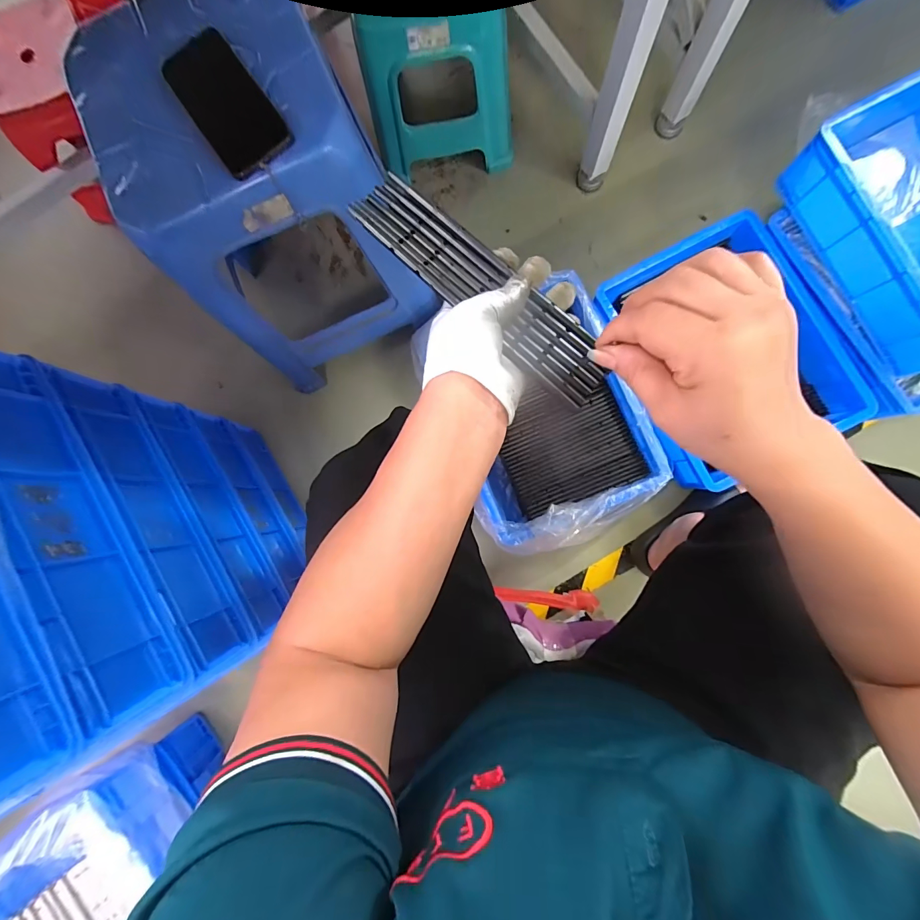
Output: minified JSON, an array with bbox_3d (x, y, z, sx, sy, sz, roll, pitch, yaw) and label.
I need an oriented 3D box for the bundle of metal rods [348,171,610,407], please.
[{"bbox_3d":[0.020,-0.129,0.297,0.222,0.013,0.051,40,90,-2],"label":"bundle of metal rods"}]

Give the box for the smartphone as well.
[{"bbox_3d":[-0.232,-0.353,0.387,0.070,0.014,0.133,-35,91,-1],"label":"smartphone"}]

